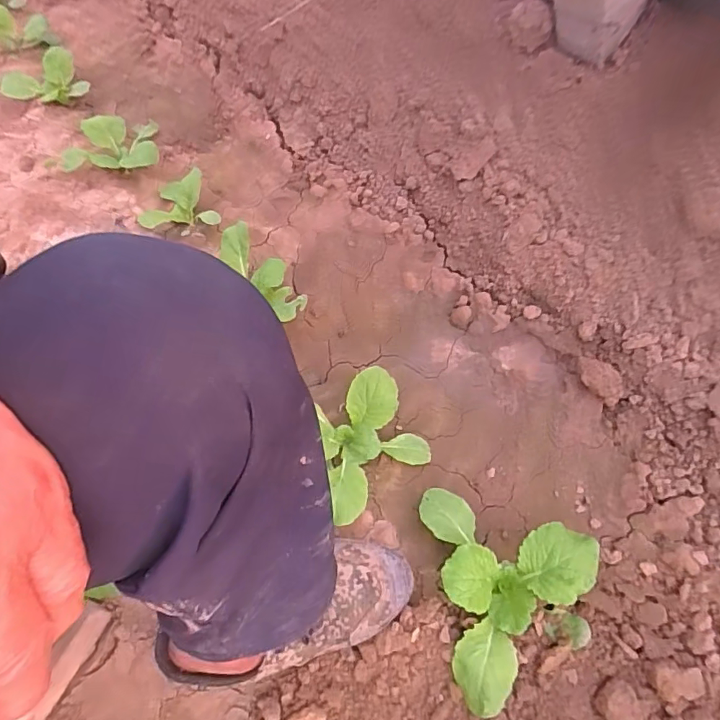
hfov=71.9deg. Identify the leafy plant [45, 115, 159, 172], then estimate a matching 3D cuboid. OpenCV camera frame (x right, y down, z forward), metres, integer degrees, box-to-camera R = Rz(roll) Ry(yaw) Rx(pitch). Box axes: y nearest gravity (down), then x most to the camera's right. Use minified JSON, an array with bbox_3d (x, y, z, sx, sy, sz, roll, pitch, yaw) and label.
[{"bbox_3d":[-0.480,-0.398,0.927,0.203,0.060,0.146,-16,62,-6],"label":"leafy plant"}]

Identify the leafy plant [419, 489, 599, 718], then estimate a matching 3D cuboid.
[{"bbox_3d":[0.170,0.241,0.546,0.168,0.065,0.226,-9,60,-2],"label":"leafy plant"}]

